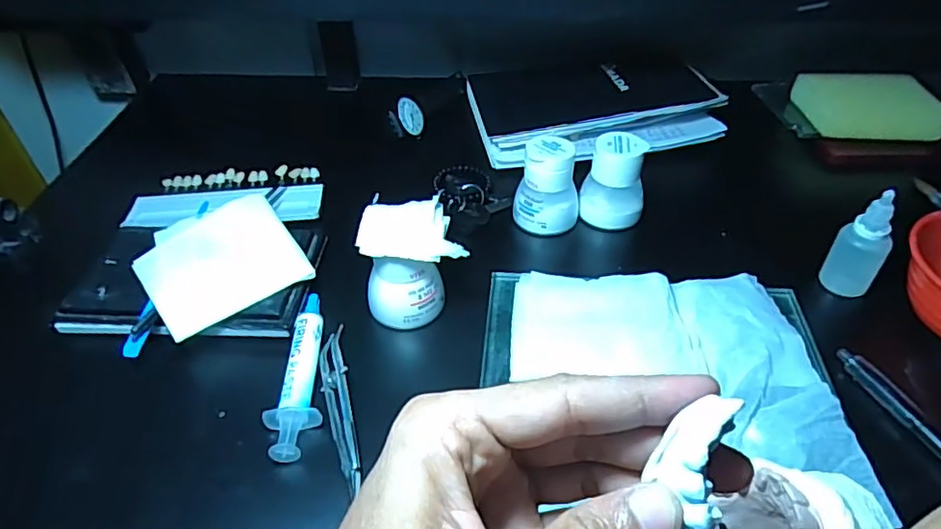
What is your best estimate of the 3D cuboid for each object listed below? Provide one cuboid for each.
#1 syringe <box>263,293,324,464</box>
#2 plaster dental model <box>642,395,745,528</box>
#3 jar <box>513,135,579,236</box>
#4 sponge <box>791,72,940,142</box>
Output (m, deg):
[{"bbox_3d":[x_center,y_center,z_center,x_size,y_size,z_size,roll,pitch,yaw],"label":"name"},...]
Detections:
[{"bbox_3d":[-0.101,0.061,0.351,0.026,0.012,0.117,-5,43,-4],"label":"syringe"},{"bbox_3d":[0.063,0.064,0.165,0.019,0.012,0.052,4,79,6],"label":"plaster dental model"},{"bbox_3d":[0.058,-0.059,0.447,0.048,0.062,0.043,5,44,7],"label":"jar"},{"bbox_3d":[0.361,-0.144,0.540,0.107,0.029,0.073,5,44,7],"label":"sponge"}]

